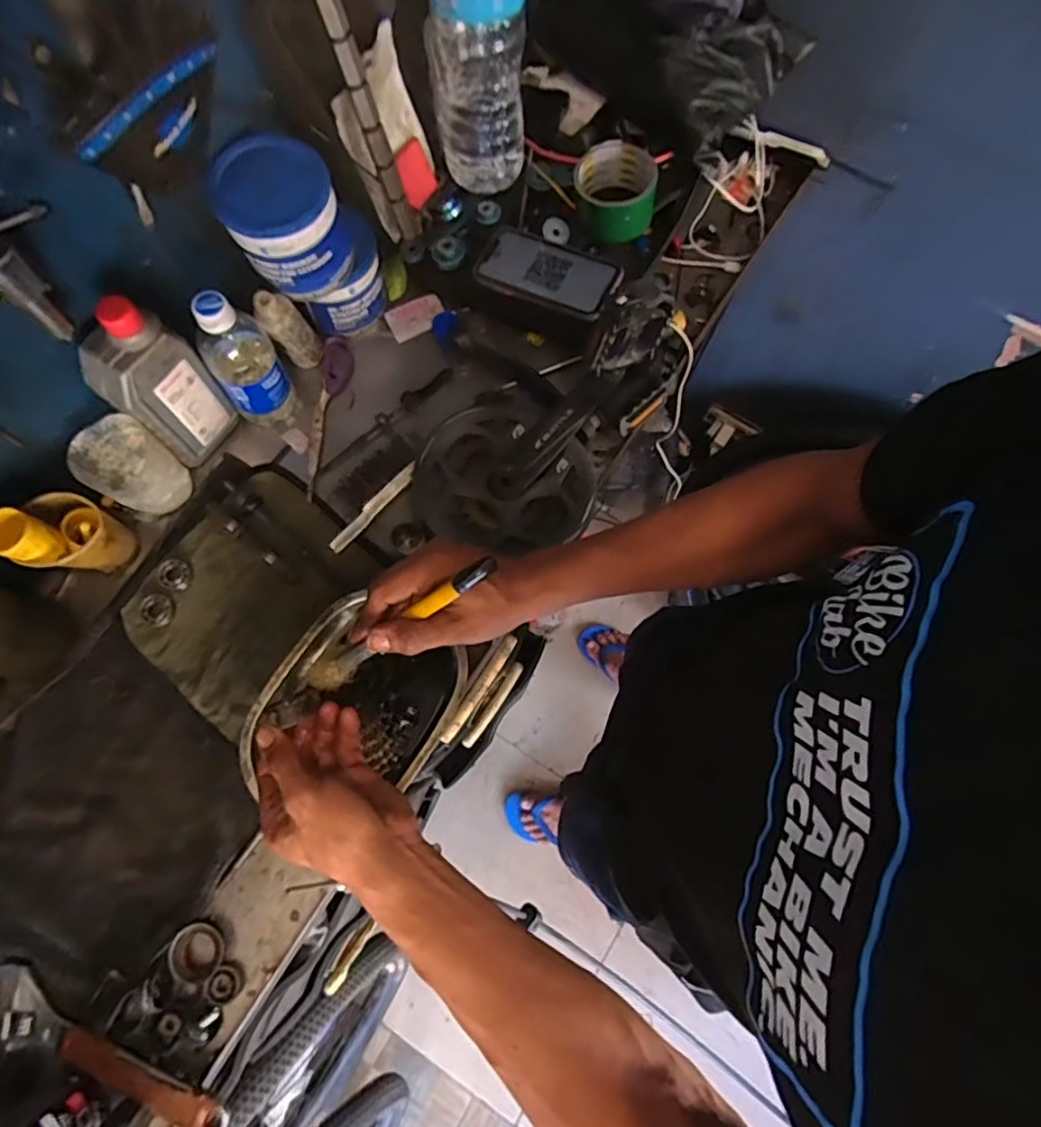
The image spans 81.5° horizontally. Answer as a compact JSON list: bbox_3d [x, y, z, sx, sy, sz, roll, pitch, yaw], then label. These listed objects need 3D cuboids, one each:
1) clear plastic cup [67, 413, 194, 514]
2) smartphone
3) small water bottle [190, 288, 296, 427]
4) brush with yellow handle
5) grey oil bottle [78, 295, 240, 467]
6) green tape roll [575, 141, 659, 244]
[{"bbox_3d":[-0.369,-0.087,0.585,0.072,0.087,0.069,0,74,-1],"label":"clear plastic cup"},{"bbox_3d":[0.028,-0.319,0.659,0.159,0.014,0.080,24,75,12],"label":"smartphone"},{"bbox_3d":[-0.271,-0.199,0.593,0.059,0.170,0.061,-29,76,-9],"label":"small water bottle"},{"bbox_3d":[-0.090,0.046,0.437,0.171,0.019,0.022,-35,75,18],"label":"brush with yellow handle"},{"bbox_3d":[-0.335,-0.163,0.565,0.048,0.170,0.083,40,77,10],"label":"grey oil bottle"},{"bbox_3d":[0.101,-0.400,0.650,0.086,0.053,0.080,0,74,-1],"label":"green tape roll"}]

